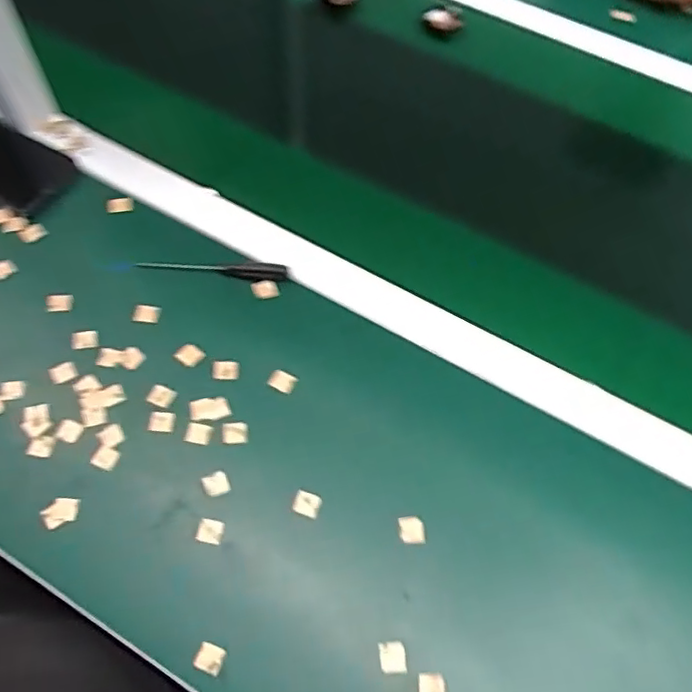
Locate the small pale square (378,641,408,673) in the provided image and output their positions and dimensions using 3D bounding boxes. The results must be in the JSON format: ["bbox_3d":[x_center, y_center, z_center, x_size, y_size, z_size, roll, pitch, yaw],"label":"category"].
[{"bbox_3d":[0.031,0.205,0.410,0.017,0.005,0.019,-3,62,-3],"label":"small pale square"}]

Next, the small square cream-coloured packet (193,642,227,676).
[{"bbox_3d":[-0.090,0.204,0.405,0.018,0.006,0.016,19,63,8],"label":"small square cream-coloured packet"}]

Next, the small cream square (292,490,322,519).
[{"bbox_3d":[-0.029,0.116,0.456,0.019,0.004,0.017,16,63,7],"label":"small cream square"}]

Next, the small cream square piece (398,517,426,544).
[{"bbox_3d":[0.047,0.133,0.448,0.018,0.005,0.018,-1,62,-2],"label":"small cream square piece"}]

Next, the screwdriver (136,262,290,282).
[{"bbox_3d":[-0.116,-0.070,0.546,0.131,0.011,0.015,8,62,3],"label":"screwdriver"}]

